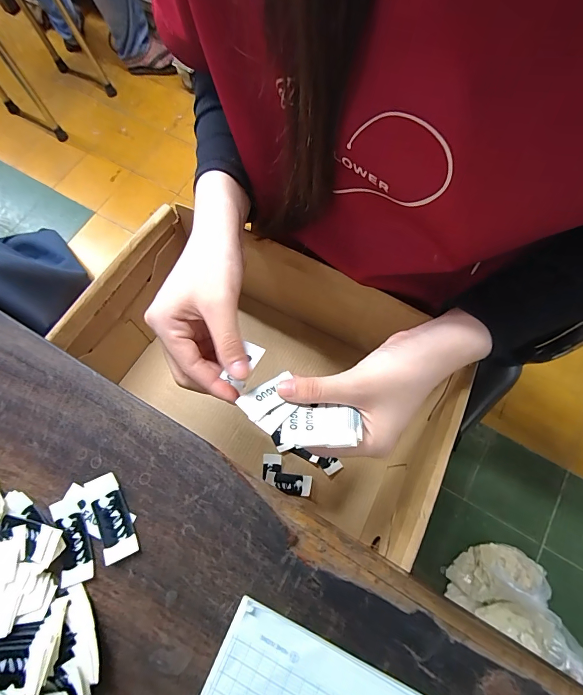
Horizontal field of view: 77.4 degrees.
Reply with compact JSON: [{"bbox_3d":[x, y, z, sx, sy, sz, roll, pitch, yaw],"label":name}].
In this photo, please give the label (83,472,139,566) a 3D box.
[{"bbox_3d":[-0.111,0.103,0.222,0.019,0.004,0.050,-24,72,-10],"label":"label"}]

